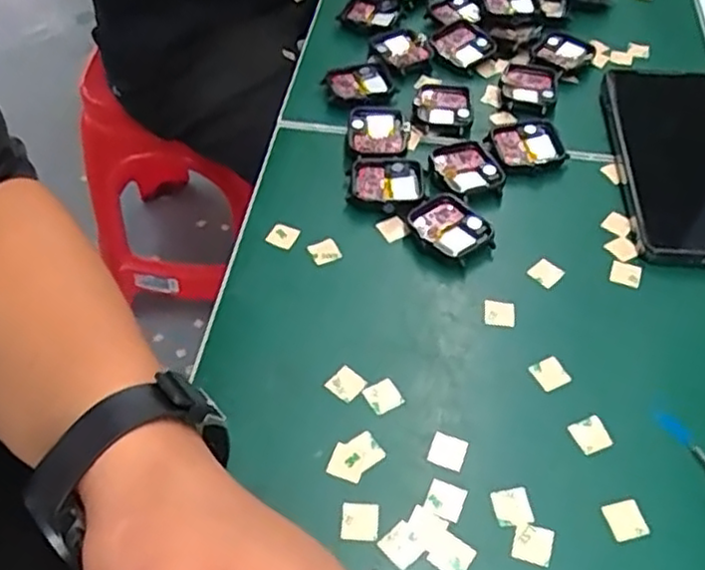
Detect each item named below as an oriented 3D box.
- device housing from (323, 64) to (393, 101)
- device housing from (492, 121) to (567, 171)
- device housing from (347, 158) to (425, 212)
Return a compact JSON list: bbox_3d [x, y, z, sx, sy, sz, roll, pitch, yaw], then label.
[{"bbox_3d":[0.005,-0.138,0.483,0.045,0.007,0.034,-15,53,-12],"label":"device housing"},{"bbox_3d":[0.110,-0.087,0.442,0.045,0.007,0.038,-10,52,-9],"label":"device housing"},{"bbox_3d":[0.021,-0.060,0.423,0.045,0.009,0.038,3,51,2],"label":"device housing"}]

